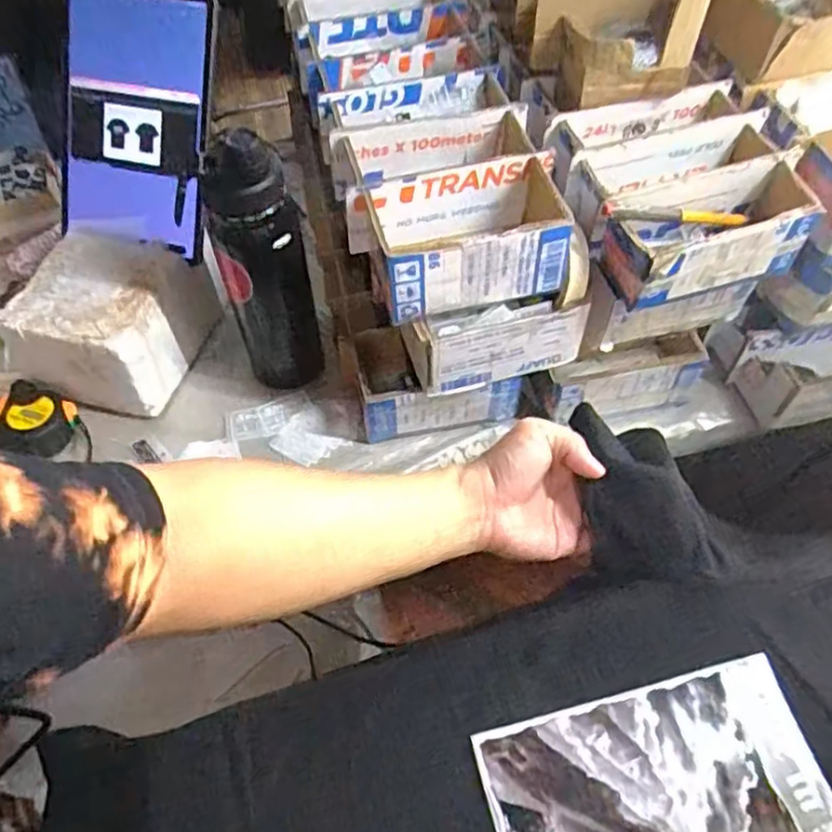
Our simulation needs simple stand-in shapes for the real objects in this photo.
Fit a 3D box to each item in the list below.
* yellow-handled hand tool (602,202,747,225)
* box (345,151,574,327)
[{"bbox_3d":[0.220,-0.168,0.587,0.174,0.015,0.017,-8,53,-33],"label":"yellow-handled hand tool"},{"bbox_3d":[0.041,-0.149,0.591,0.167,0.075,0.098,-13,56,-10],"label":"box"}]

